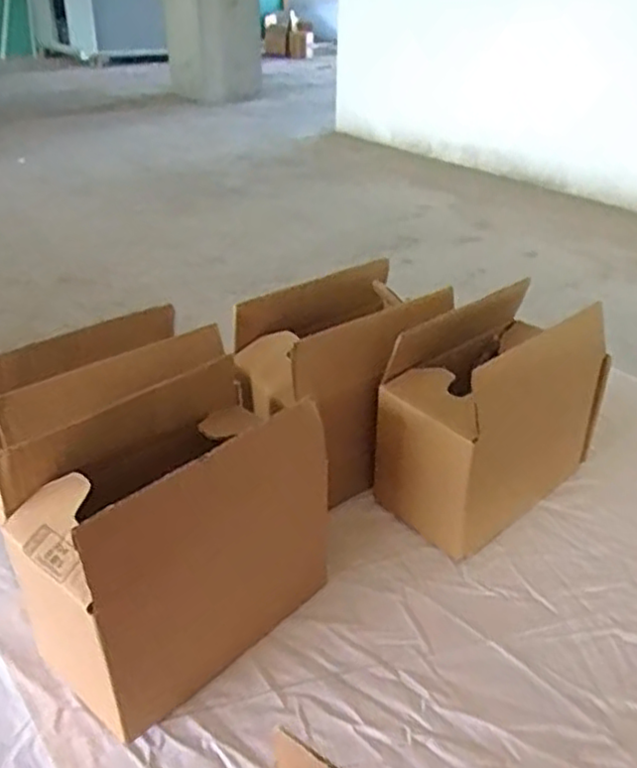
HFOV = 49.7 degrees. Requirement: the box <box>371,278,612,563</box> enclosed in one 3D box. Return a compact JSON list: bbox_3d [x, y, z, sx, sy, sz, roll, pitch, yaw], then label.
[{"bbox_3d":[0.138,0.022,0.556,0.206,0.153,0.096,-26,40,-34],"label":"box"}]

